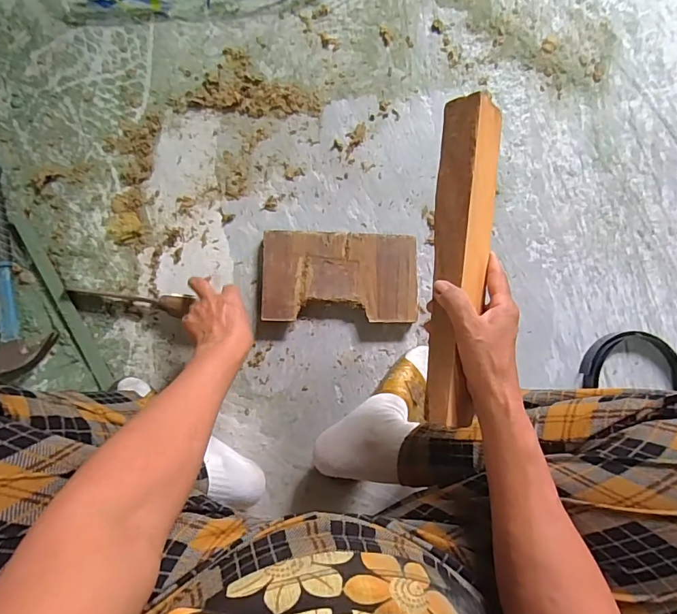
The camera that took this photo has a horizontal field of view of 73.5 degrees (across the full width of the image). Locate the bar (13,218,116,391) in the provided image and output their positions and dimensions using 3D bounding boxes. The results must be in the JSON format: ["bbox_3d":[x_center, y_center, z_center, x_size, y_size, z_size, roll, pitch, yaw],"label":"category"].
[{"bbox_3d":[-0.361,-0.002,0.595,0.022,0.011,0.246,-28,91,-8],"label":"bar"}]

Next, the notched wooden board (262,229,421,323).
[{"bbox_3d":[0.004,-0.042,0.647,0.218,0.025,0.123,1,87,-8],"label":"notched wooden board"}]

